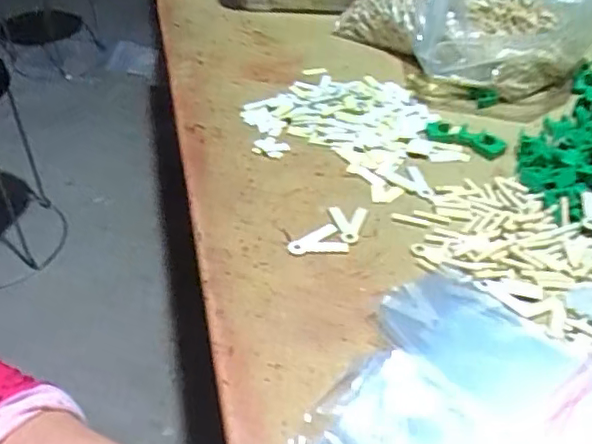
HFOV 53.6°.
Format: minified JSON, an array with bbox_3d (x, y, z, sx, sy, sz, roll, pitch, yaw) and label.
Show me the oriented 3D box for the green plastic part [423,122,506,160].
[{"bbox_3d":[0.162,-0.080,0.566,0.076,0.014,0.024,24,46,23],"label":"green plastic part"}]

